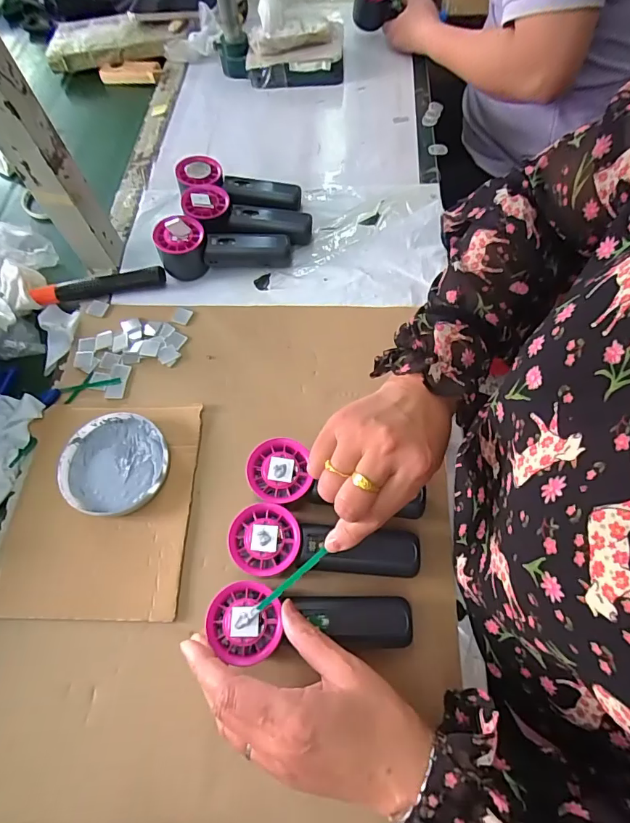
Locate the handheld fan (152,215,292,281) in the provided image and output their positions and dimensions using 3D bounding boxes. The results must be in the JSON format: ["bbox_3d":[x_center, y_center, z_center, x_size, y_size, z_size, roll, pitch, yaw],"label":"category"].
[{"bbox_3d":[-0.108,-0.201,0.523,0.153,0.060,0.051,-8,64,-2],"label":"handheld fan"}]

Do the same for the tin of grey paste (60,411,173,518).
[{"bbox_3d":[-0.194,0.051,0.429,0.099,0.016,0.100,-1,64,2],"label":"tin of grey paste"}]

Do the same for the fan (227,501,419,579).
[{"bbox_3d":[0.009,0.112,0.374,0.150,0.053,0.053,-1,64,2],"label":"fan"}]

